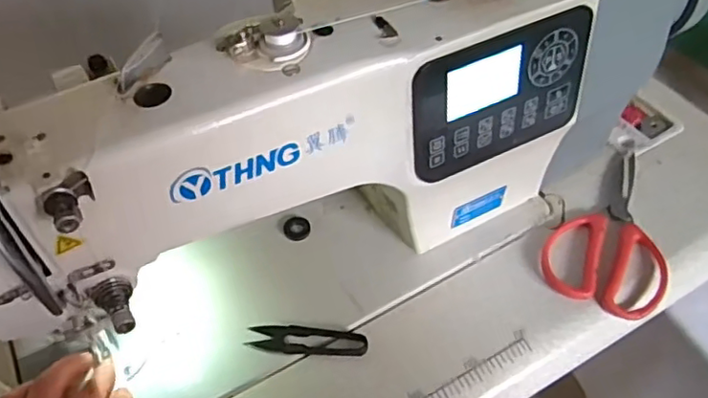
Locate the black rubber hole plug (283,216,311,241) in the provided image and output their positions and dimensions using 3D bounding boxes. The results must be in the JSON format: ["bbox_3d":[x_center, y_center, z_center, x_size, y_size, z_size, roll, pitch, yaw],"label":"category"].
[{"bbox_3d":[-0.054,0.027,0.573,0.025,0.004,0.026,-1,51,1],"label":"black rubber hole plug"}]

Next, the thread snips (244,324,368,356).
[{"bbox_3d":[-0.037,0.114,0.497,0.096,0.006,0.024,4,52,5],"label":"thread snips"}]

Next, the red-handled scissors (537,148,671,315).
[{"bbox_3d":[0.241,0.022,0.563,0.104,0.010,0.187,19,54,16],"label":"red-handled scissors"}]

